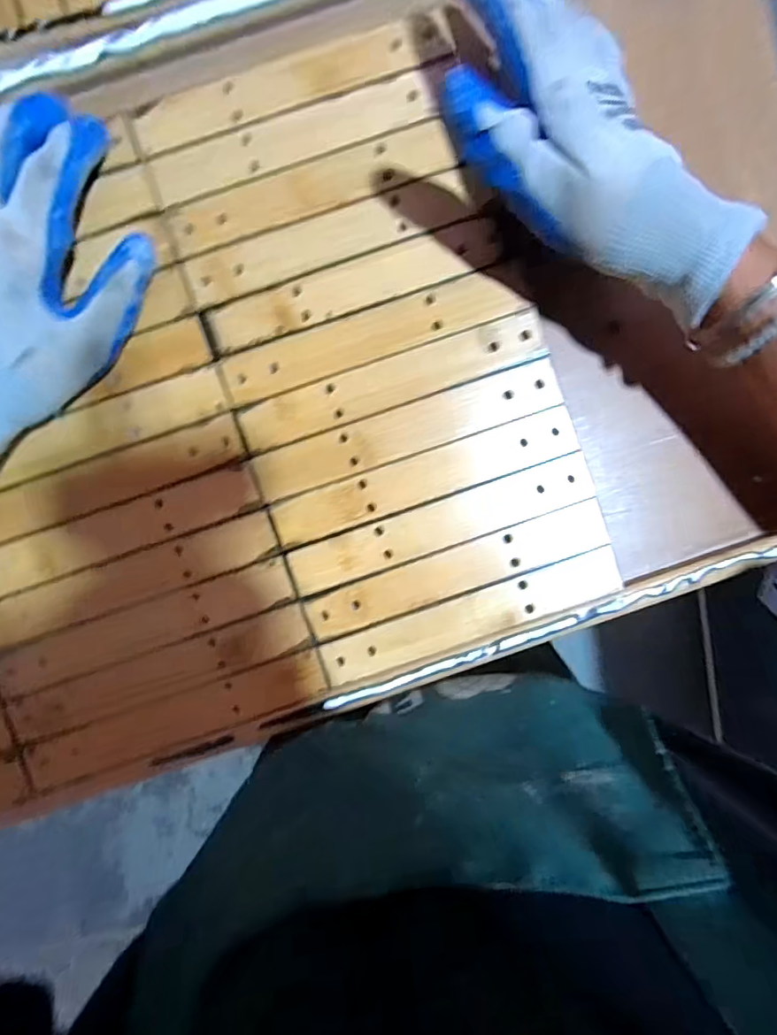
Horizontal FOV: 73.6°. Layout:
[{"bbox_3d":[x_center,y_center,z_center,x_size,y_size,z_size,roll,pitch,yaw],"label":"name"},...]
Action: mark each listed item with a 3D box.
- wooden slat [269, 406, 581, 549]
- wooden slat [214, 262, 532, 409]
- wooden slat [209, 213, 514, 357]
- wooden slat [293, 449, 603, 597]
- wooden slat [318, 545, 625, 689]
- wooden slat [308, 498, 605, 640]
[{"bbox_3d":[0.021,-0.023,0.301,0.178,0.004,0.028,-18,93,0],"label":"wooden slat"},{"bbox_3d":[-0.007,-0.105,0.294,0.176,0.004,0.029,-19,93,0],"label":"wooden slat"},{"bbox_3d":[-0.016,-0.132,0.293,0.170,0.004,0.026,-19,93,0],"label":"wooden slat"},{"bbox_3d":[0.031,0.005,0.300,0.179,0.004,0.029,-19,93,0],"label":"wooden slat"},{"bbox_3d":[0.049,0.059,0.306,0.180,0.004,0.026,-19,93,0],"label":"wooden slat"},{"bbox_3d":[0.041,0.032,0.302,0.180,0.004,0.028,-19,93,0],"label":"wooden slat"}]

